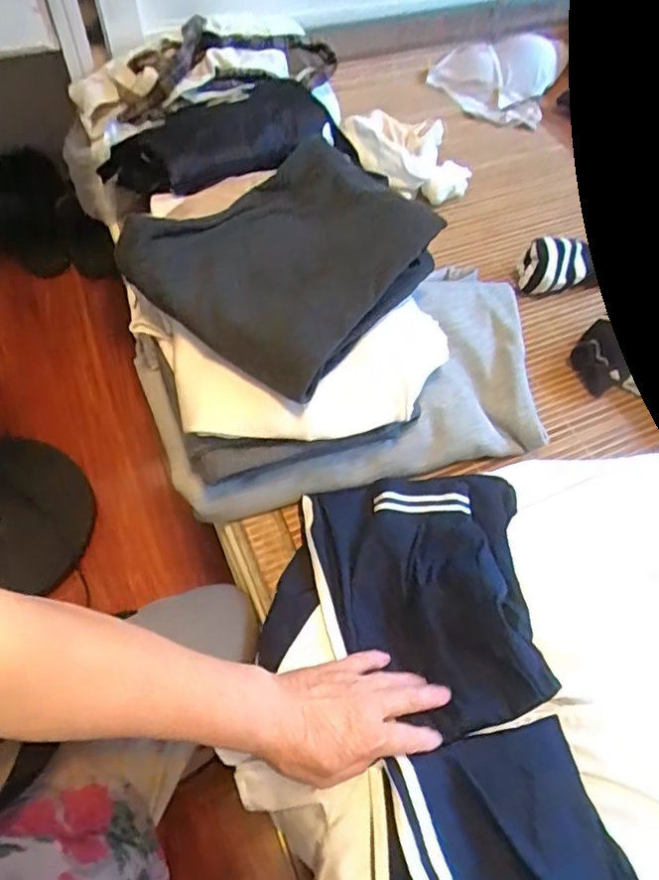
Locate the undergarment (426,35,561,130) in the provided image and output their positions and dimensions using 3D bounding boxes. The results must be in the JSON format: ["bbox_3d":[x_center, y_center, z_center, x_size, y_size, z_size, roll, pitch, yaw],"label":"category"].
[{"bbox_3d":[0.275,-0.628,1.016,0.194,0.031,0.163,15,84,0],"label":"undergarment"}]

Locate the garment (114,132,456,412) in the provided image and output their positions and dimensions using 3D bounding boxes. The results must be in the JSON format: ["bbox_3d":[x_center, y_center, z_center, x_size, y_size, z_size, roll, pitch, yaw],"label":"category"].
[{"bbox_3d":[-0.040,-0.168,0.525,0.203,0.067,0.219,35,62,15],"label":"garment"}]

